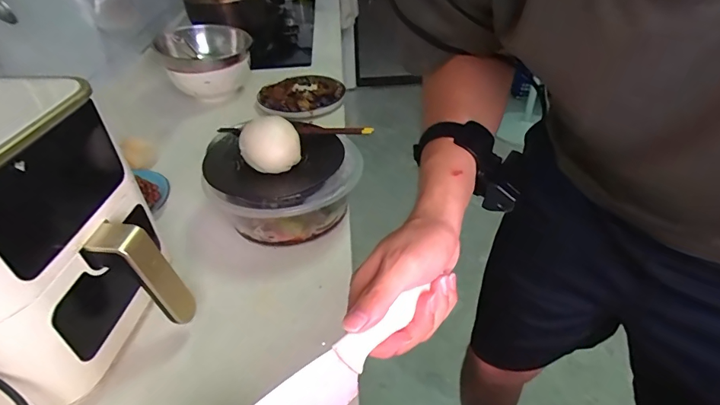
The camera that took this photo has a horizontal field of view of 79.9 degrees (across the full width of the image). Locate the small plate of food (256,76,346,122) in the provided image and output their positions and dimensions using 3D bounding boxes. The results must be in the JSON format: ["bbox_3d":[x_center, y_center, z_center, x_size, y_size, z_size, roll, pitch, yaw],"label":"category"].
[{"bbox_3d":[-0.139,-0.260,1.033,0.182,0.028,0.193,-2,38,1],"label":"small plate of food"}]

